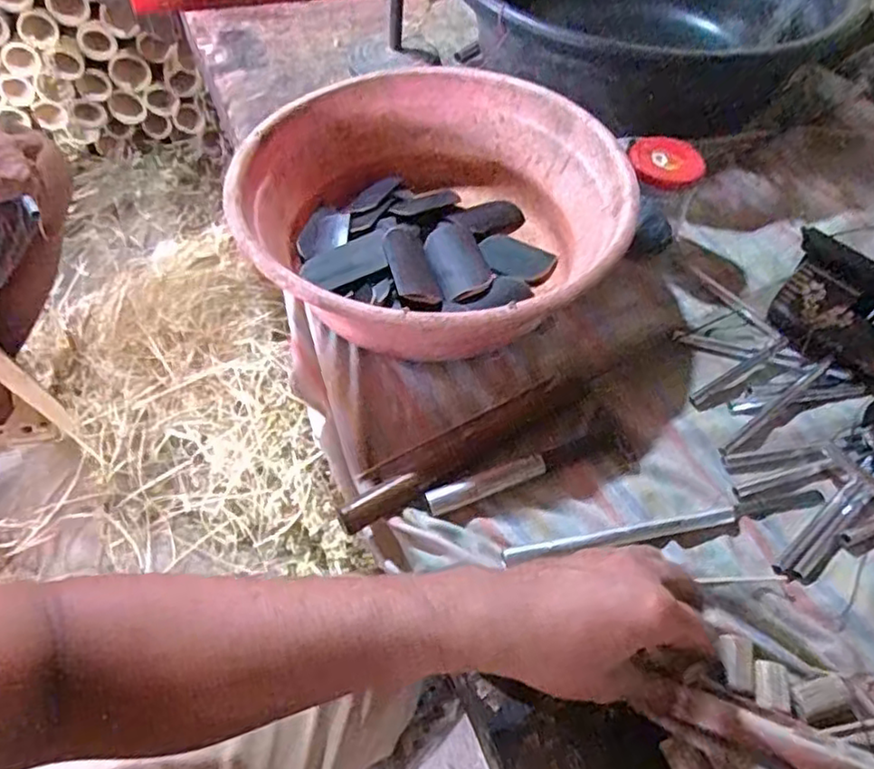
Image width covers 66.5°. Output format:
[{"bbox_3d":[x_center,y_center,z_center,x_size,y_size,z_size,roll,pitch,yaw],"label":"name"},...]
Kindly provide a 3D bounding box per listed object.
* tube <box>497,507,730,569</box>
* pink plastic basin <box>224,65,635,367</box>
[{"bbox_3d":[0.130,0.105,0.462,0.169,0.013,0.012,-8,53,-10],"label":"tube"},{"bbox_3d":[-0.001,-0.139,0.577,0.308,0.111,0.318,2,52,-2],"label":"pink plastic basin"}]

